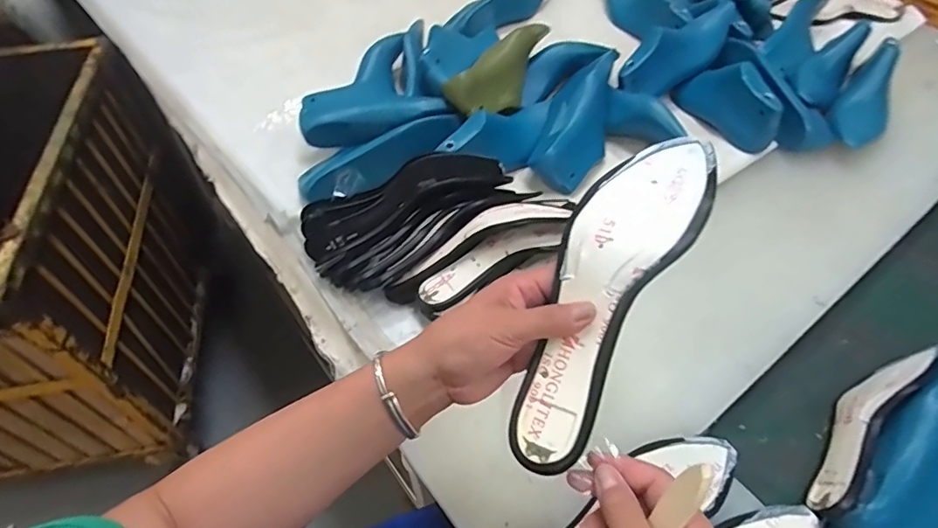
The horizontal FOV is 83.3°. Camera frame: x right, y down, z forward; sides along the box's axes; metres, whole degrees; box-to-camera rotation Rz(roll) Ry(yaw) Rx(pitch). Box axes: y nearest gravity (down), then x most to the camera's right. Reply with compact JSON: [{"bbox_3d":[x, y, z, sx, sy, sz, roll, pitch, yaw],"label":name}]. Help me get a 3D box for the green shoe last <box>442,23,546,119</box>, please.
[{"bbox_3d":[0.057,-0.305,0.849,0.081,0.090,0.246,24,56,19],"label":"green shoe last"}]

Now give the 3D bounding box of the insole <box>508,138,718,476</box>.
[{"bbox_3d":[0.095,0.013,0.359,0.073,0.044,0.255,25,80,17],"label":"insole"}]

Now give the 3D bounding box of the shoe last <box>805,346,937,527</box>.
[{"bbox_3d":[0.464,0.183,0.559,0.113,0.068,0.272,31,58,23],"label":"shoe last"}]

